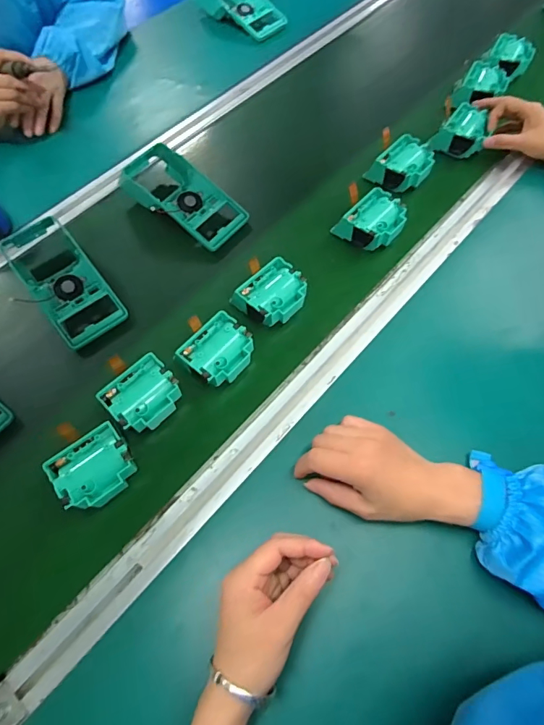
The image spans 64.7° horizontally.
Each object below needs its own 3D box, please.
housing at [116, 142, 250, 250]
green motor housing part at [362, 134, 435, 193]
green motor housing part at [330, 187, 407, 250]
[{"bbox_3d":[-0.128,-0.234,0.607,0.183,0.046,0.096,37,70,19],"label":"housing"},{"bbox_3d":[0.193,-0.289,0.635,0.079,0.043,0.083,35,70,18],"label":"green motor housing part"},{"bbox_3d":[0.137,-0.189,0.582,0.080,0.041,0.072,-39,68,-16],"label":"green motor housing part"}]

